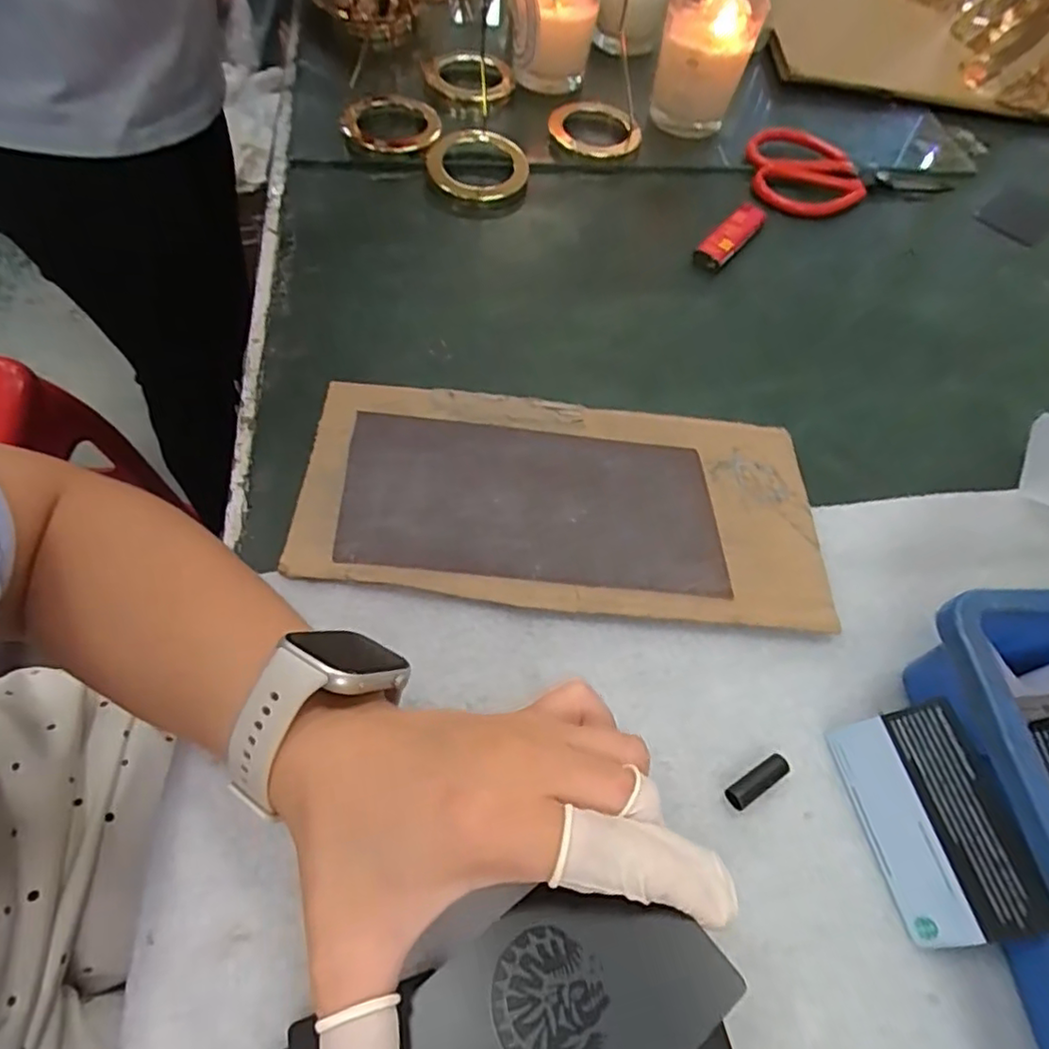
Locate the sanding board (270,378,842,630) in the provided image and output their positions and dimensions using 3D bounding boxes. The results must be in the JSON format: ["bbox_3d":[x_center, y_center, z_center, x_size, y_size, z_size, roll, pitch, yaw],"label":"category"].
[{"bbox_3d":[0.021,-0.017,0.343,0.271,0.010,0.132,7,59,0],"label":"sanding board"}]

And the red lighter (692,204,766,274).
[{"bbox_3d":[0.158,-0.219,0.478,0.022,0.013,0.086,38,63,17],"label":"red lighter"}]

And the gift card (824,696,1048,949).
[{"bbox_3d":[0.169,0.122,0.259,0.009,0.053,0.085,17,50,-42],"label":"gift card"}]

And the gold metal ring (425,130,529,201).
[{"bbox_3d":[-0.036,-0.282,0.491,0.079,0.014,0.070,-5,71,-7],"label":"gold metal ring"}]

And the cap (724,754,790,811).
[{"bbox_3d":[0.102,0.113,0.275,0.031,0.009,0.010,-26,64,-18],"label":"cap"}]

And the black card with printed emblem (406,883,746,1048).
[{"bbox_3d":[0.010,0.128,0.166,0.081,0.004,0.052,-29,48,-19],"label":"black card with printed emblem"}]

